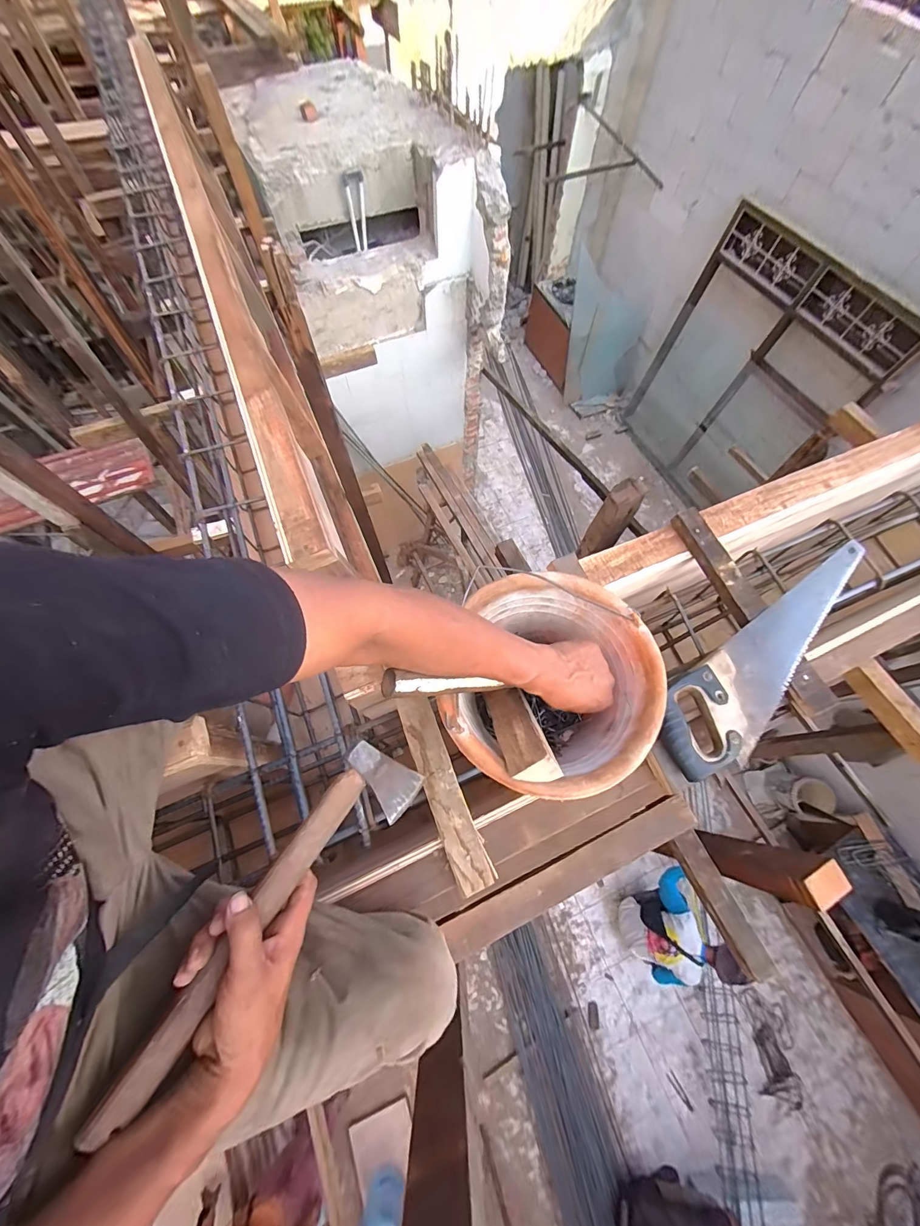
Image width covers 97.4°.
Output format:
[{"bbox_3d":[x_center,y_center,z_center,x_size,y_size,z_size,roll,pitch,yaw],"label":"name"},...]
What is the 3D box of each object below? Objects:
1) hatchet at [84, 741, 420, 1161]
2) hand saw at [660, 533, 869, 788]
[{"bbox_3d":[-0.172,0.277,0.388,0.076,0.057,0.339,35,59,13],"label":"hatchet"},{"bbox_3d":[0.458,0.049,0.570,0.480,0.037,0.118,-35,72,-14],"label":"hand saw"}]

